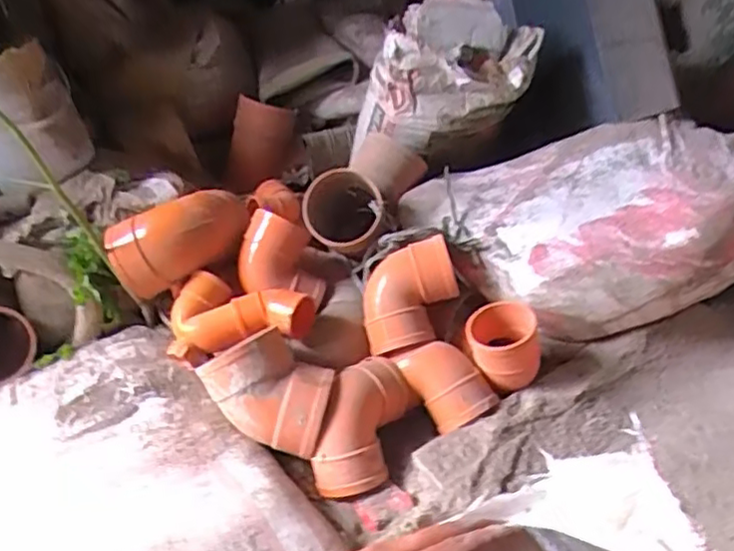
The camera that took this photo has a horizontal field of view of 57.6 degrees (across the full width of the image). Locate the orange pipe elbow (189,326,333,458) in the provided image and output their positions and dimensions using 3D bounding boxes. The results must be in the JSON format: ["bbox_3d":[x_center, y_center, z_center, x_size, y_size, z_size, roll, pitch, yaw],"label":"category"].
[{"bbox_3d":[-0.125,0.134,0.835,0.163,0.105,0.111,10,38,18],"label":"orange pipe elbow"}]

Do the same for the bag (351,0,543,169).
[{"bbox_3d":[0.136,-0.321,1.106,0.215,0.196,0.288,22,43,31],"label":"bag"}]

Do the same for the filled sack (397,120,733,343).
[{"bbox_3d":[0.363,-0.088,1.021,0.545,0.155,0.378,-22,40,-24],"label":"filled sack"}]

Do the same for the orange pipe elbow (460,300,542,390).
[{"bbox_3d":[0.179,0.096,0.892,0.101,0.081,0.098,3,36,10],"label":"orange pipe elbow"}]

